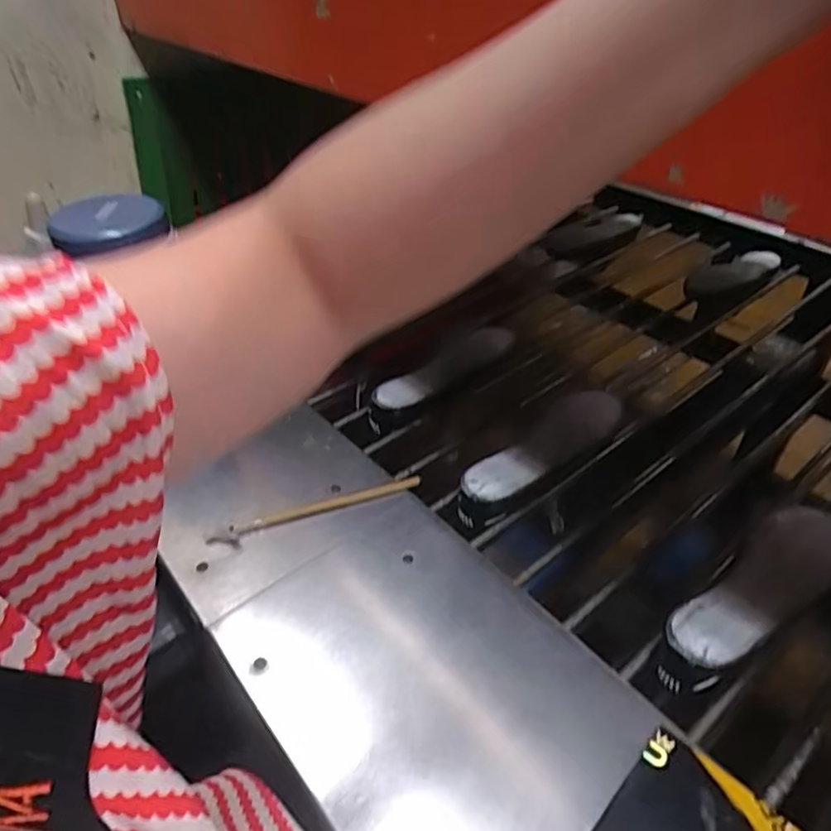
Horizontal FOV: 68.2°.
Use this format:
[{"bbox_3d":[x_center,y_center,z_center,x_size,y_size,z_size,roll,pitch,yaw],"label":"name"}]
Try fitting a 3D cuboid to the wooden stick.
[{"bbox_3d":[-0.090,0.093,0.642,0.197,0.014,0.012,-15,45,-15],"label":"wooden stick"}]

